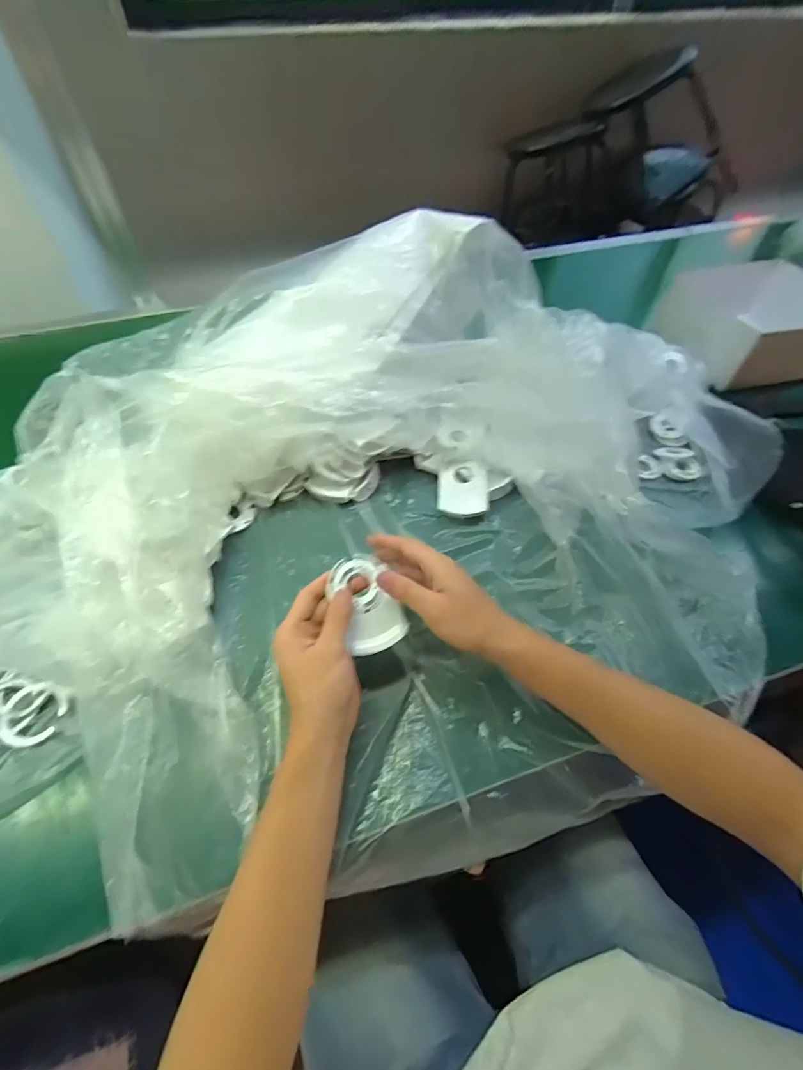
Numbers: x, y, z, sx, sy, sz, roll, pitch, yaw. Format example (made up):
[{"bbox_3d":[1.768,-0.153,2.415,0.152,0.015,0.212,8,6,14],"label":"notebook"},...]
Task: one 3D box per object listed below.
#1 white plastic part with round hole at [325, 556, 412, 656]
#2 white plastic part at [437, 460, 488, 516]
[{"bbox_3d":[-0.030,0.060,0.386,0.050,0.016,0.084,-23,81,-6],"label":"white plastic part with round hole"},{"bbox_3d":[0.074,-0.055,0.523,0.059,0.015,0.072,-4,64,5],"label":"white plastic part"}]

